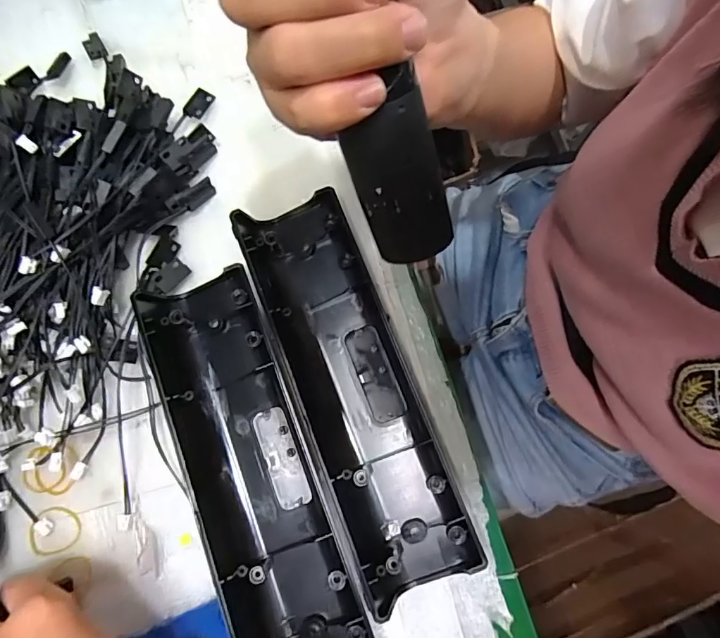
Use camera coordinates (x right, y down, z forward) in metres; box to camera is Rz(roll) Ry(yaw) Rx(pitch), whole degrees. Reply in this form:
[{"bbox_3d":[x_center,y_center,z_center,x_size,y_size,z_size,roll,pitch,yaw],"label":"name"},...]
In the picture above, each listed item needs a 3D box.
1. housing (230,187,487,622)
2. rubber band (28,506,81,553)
[{"bbox_3d":[-0.005,0.038,0.286,0.071,0.032,0.243,-21,79,-2],"label":"housing"},{"bbox_3d":[-0.188,0.130,0.287,0.030,0.006,0.027,-31,80,-6],"label":"rubber band"}]

